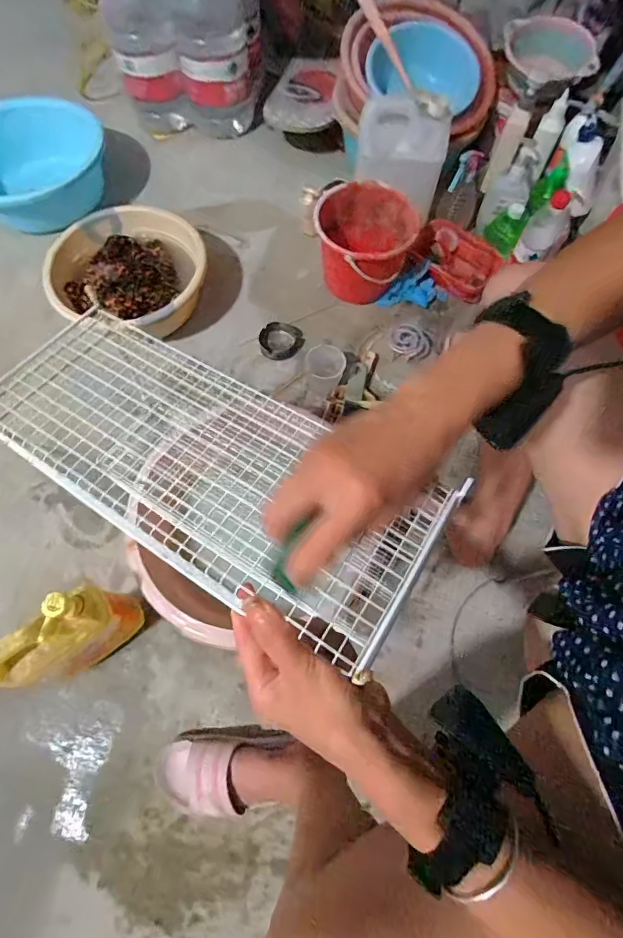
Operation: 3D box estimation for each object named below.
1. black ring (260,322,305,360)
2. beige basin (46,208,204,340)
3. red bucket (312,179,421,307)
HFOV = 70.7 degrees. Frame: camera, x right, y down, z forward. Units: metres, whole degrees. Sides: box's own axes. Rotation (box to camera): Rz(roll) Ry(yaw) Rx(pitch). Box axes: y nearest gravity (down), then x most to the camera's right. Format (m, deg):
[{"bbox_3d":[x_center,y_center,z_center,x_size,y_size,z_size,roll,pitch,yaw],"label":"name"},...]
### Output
[{"bbox_3d":[-0.063,-0.274,0.941,0.094,0.031,0.080,-7,70,-5],"label":"black ring"},{"bbox_3d":[-0.391,-0.403,0.928,0.327,0.108,0.297,10,70,1],"label":"beige basin"},{"bbox_3d":[0.109,-0.474,0.940,0.198,0.164,0.205,0,68,0],"label":"red bucket"}]

